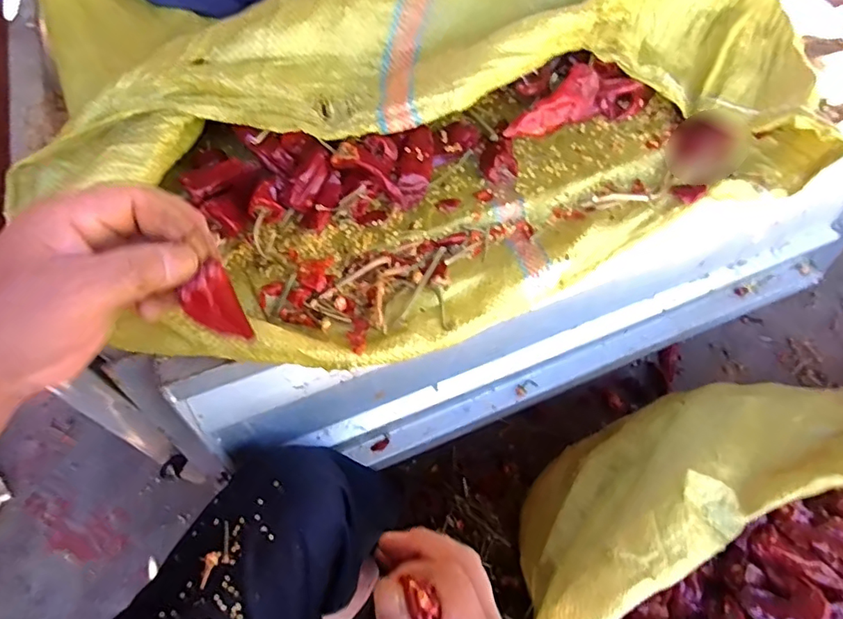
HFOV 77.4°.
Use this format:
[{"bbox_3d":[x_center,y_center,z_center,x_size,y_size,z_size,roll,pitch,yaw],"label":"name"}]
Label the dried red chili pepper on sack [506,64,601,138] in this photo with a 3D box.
[{"bbox_3d":[0.127,-0.192,0.499,0.106,0.037,0.029,-32,65,-18],"label":"dried red chili pepper on sack"}]

